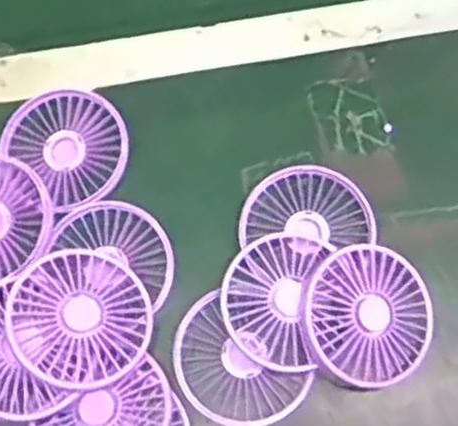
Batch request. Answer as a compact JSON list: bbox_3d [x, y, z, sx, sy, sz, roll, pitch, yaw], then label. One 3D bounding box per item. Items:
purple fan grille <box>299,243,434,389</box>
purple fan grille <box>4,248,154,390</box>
[{"bbox_3d":[0.088,0.064,0.501,0.085,0.013,0.085,3,79,-17],"label":"purple fan grille"},{"bbox_3d":[-0.091,0.064,0.487,0.085,0.009,0.084,8,63,-15],"label":"purple fan grille"}]

